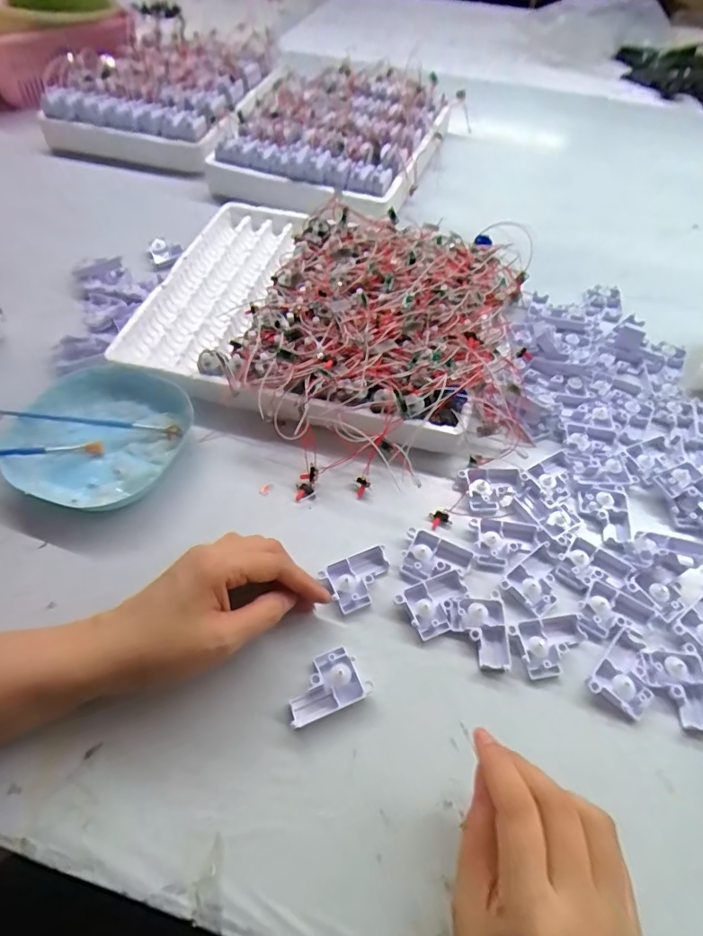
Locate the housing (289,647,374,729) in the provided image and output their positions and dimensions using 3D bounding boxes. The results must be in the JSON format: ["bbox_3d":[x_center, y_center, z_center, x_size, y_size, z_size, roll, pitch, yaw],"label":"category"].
[{"bbox_3d":[-0.016,0.134,0.321,0.050,0.012,0.034,-18,56,-15],"label":"housing"}]

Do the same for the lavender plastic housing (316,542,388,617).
[{"bbox_3d":[0.006,0.078,0.363,0.048,0.012,0.035,-19,57,-16],"label":"lavender plastic housing"}]

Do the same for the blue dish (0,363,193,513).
[{"bbox_3d":[-0.206,-0.029,0.422,0.128,0.022,0.133,1,54,-2],"label":"blue dish"}]

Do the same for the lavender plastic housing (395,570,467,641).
[{"bbox_3d":[0.060,0.093,0.355,0.049,0.013,0.035,-21,57,-17],"label":"lavender plastic housing"}]

